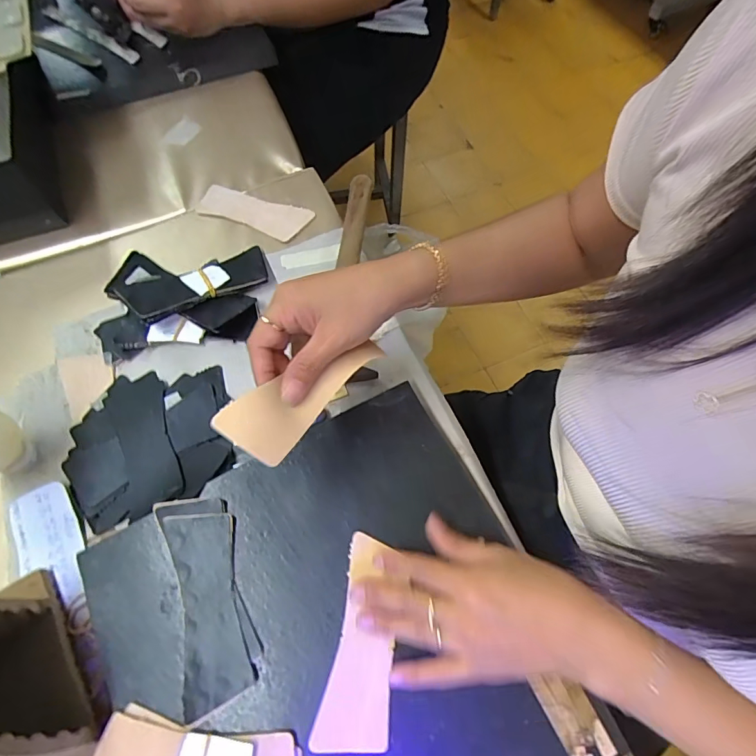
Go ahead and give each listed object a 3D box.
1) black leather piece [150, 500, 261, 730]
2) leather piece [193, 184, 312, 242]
[{"bbox_3d":[-0.129,0.161,0.333,0.055,0.013,0.144,-17,65,-6],"label":"black leather piece"},{"bbox_3d":[-0.142,-0.193,0.514,0.129,0.005,0.047,20,71,8],"label":"leather piece"}]

